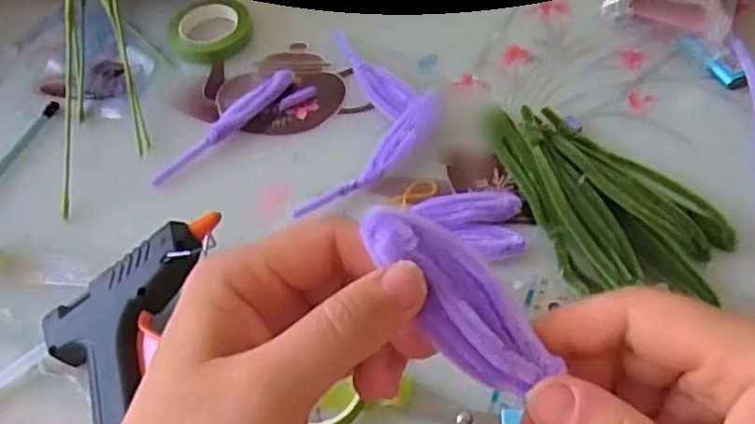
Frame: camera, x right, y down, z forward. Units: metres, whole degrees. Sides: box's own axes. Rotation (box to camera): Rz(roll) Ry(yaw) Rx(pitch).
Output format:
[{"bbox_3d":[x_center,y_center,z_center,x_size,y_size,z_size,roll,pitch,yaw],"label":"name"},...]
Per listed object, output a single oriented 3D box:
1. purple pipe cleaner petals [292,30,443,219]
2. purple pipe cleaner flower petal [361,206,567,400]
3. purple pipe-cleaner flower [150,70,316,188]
[{"bbox_3d":[0.000,-0.065,0.455,0.085,0.014,0.163,4,53,9],"label":"purple pipe cleaner petals"},{"bbox_3d":[0.023,0.025,0.196,0.024,0.009,0.068,-38,85,-21],"label":"purple pipe cleaner flower petal"},{"bbox_3d":[-0.107,-0.064,0.467,0.129,0.014,0.034,-35,57,-19],"label":"purple pipe-cleaner flower"}]

